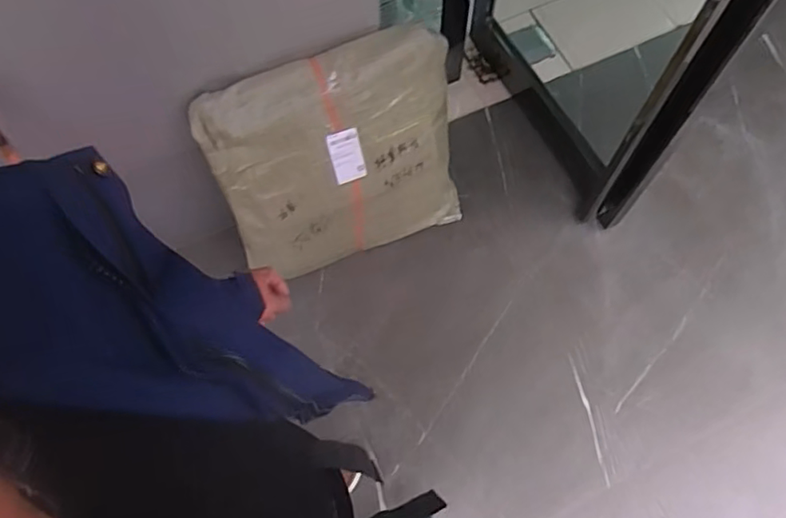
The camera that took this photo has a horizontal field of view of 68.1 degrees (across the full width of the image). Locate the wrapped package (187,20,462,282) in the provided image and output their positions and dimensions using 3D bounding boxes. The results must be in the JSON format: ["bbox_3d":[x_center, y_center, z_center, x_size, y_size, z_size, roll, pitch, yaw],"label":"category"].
[{"bbox_3d":[-0.124,-0.225,1.496,0.603,0.601,0.114,-19,39,-8],"label":"wrapped package"}]

